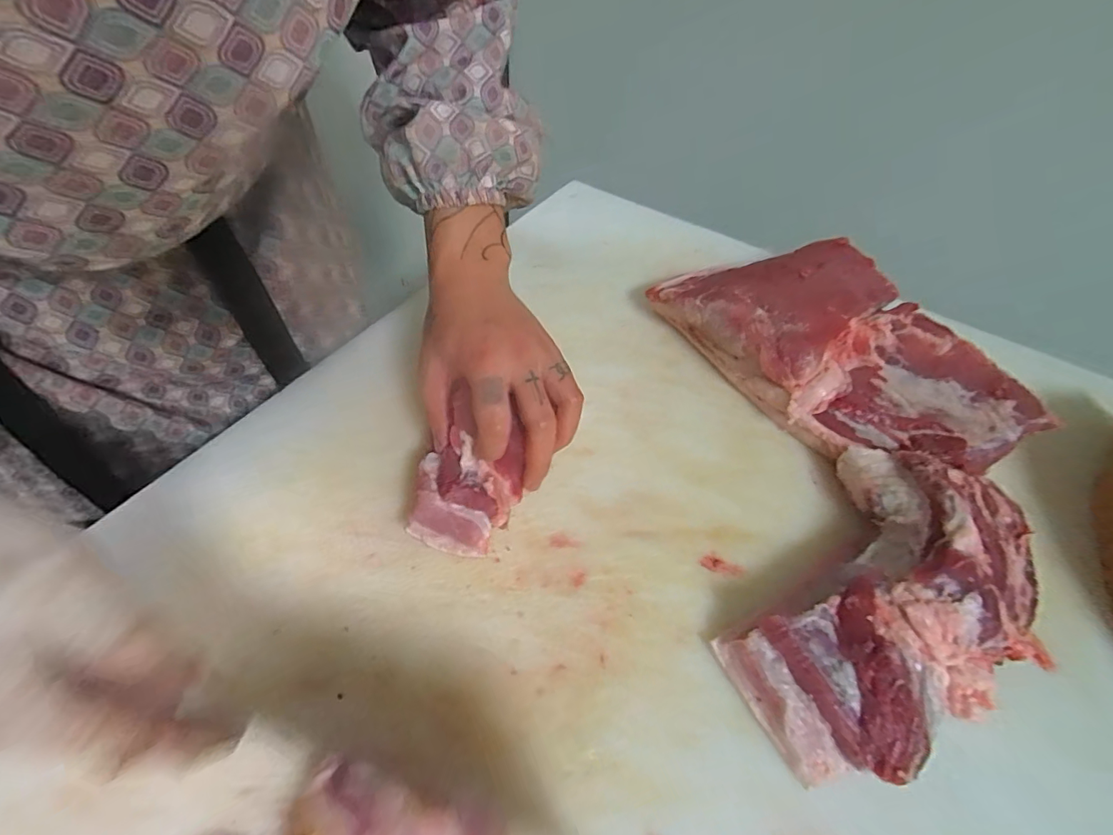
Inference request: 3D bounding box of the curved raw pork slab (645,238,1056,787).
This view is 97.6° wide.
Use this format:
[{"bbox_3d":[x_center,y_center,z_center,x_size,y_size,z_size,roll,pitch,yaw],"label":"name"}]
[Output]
[{"bbox_3d":[0.261,0.006,0.409,0.313,0.068,0.467,2,51,-4],"label":"curved raw pork slab"}]

